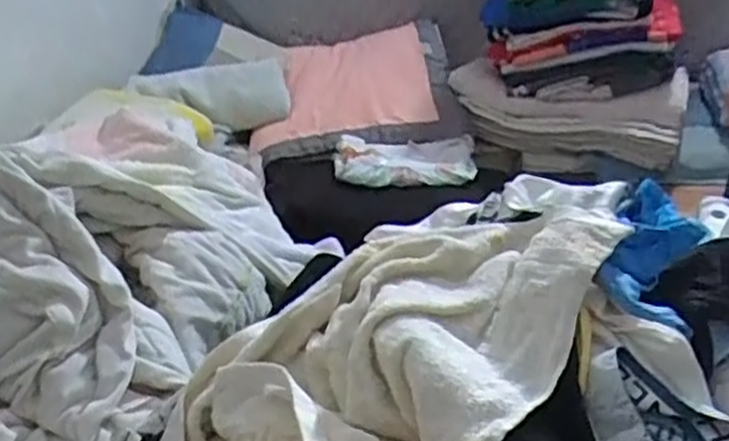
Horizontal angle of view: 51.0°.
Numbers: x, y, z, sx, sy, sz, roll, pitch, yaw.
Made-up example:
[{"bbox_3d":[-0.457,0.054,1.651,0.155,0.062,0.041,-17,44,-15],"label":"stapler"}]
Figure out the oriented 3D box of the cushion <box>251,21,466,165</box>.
[{"bbox_3d":[-0.027,-0.290,1.596,0.417,0.085,0.415,-8,49,1],"label":"cushion"}]

